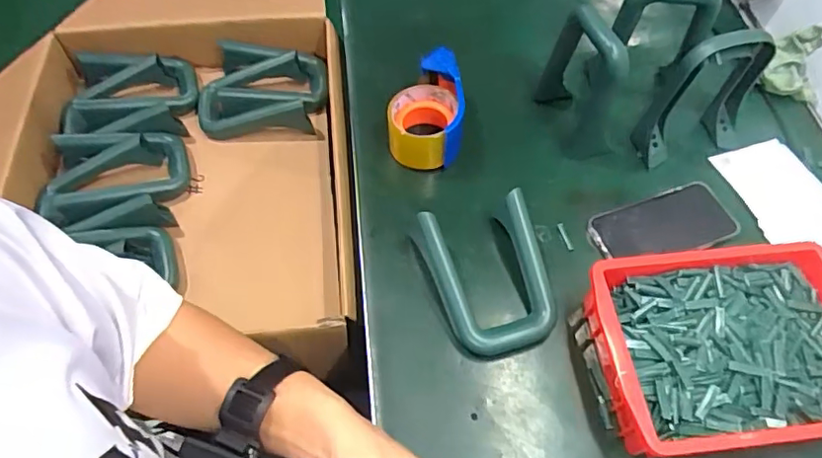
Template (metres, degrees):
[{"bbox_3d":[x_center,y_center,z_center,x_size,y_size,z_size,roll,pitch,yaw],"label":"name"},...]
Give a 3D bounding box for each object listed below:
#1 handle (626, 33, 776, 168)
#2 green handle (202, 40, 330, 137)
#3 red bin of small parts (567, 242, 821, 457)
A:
[{"bbox_3d":[0.348,-0.157,0.655,0.130,0.154,0.056,-12,57,-8],"label":"handle"},{"bbox_3d":[-0.216,-0.204,0.817,0.181,0.048,0.147,0,58,-3],"label":"green handle"},{"bbox_3d":[0.308,0.115,0.532,0.262,0.068,0.182,-6,56,-4],"label":"red bin of small parts"}]

